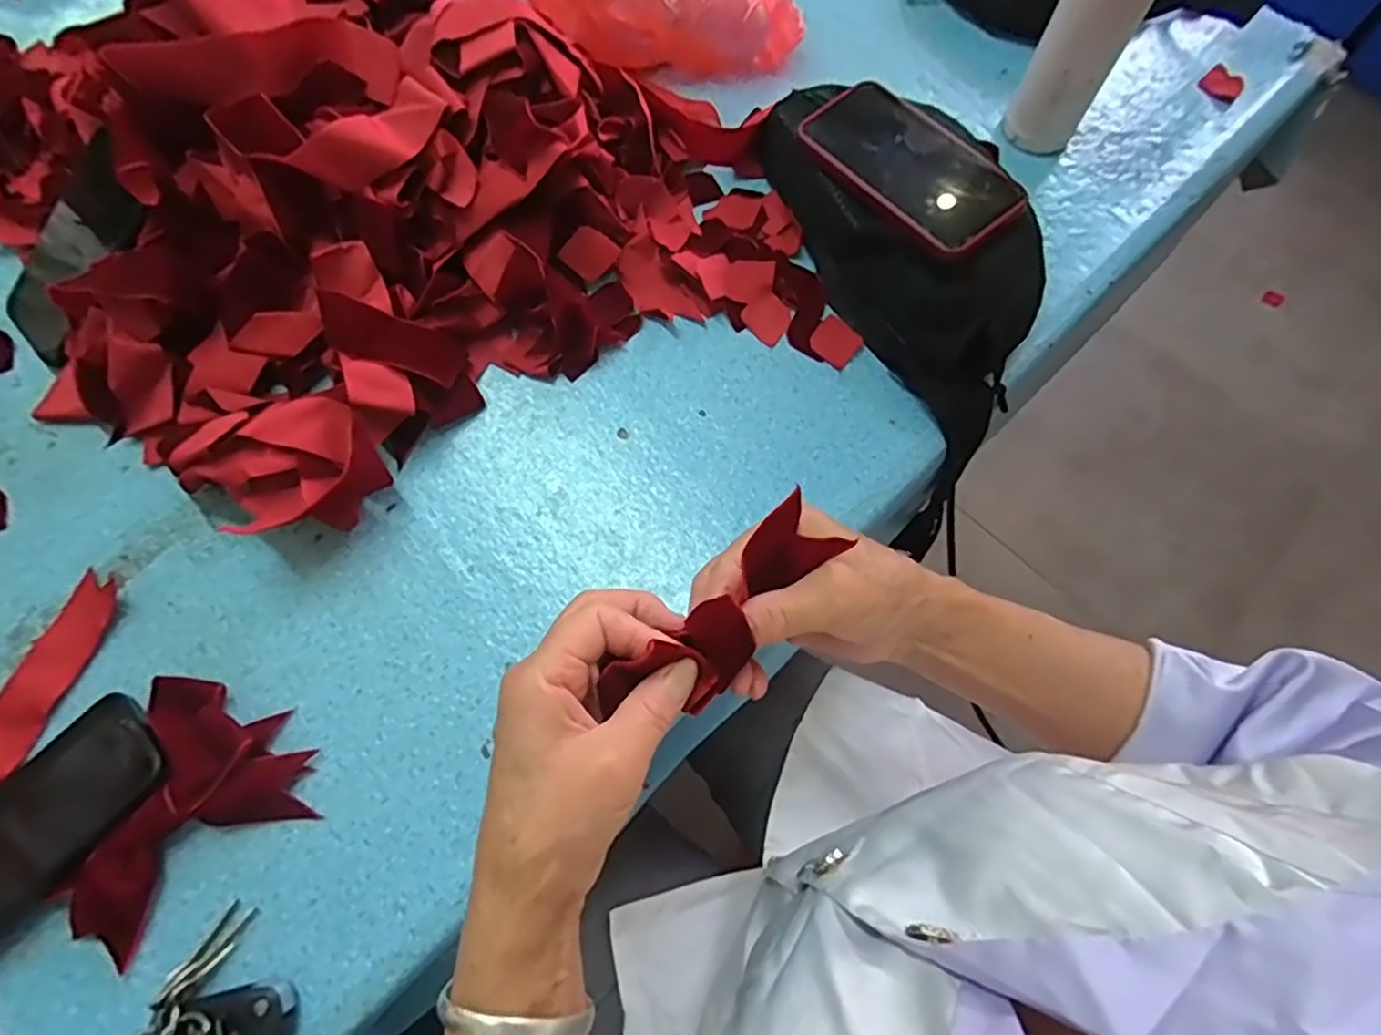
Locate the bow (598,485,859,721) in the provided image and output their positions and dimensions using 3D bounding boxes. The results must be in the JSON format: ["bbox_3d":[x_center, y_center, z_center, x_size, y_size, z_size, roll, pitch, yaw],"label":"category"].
[{"bbox_3d":[0.018,0.045,0.320,0.040,0.024,0.131,43,71,13],"label":"bow"}]

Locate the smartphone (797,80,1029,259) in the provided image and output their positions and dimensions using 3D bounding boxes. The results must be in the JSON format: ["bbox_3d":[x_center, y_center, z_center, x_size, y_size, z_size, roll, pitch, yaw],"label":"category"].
[{"bbox_3d":[0.156,-0.249,0.491,0.082,0.014,0.156,-39,72,-8],"label":"smartphone"}]

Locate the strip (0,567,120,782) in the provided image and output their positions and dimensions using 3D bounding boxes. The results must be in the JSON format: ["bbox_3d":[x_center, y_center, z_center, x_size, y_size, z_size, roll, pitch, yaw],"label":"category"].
[{"bbox_3d":[-0.421,0.116,0.419,0.171,0.013,0.082,-39,76,-14],"label":"strip"}]

